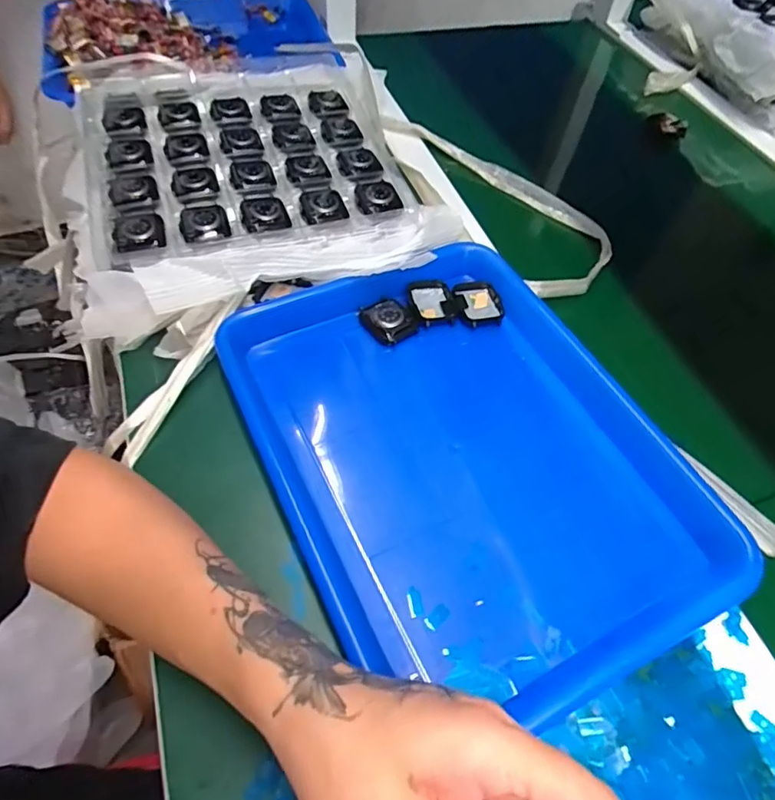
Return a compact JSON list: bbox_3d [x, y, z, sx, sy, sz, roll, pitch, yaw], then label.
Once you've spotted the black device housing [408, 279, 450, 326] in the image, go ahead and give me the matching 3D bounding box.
[{"bbox_3d":[0.038,-0.084,0.457,0.036,0.009,0.044,-7,57,-8],"label":"black device housing"}]

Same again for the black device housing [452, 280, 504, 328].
[{"bbox_3d":[0.077,-0.082,0.462,0.037,0.014,0.042,-10,57,-10],"label":"black device housing"}]

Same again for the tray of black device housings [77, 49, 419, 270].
[{"bbox_3d":[-0.134,-0.256,0.542,0.300,0.033,0.339,-17,59,-14],"label":"tray of black device housings"}]

